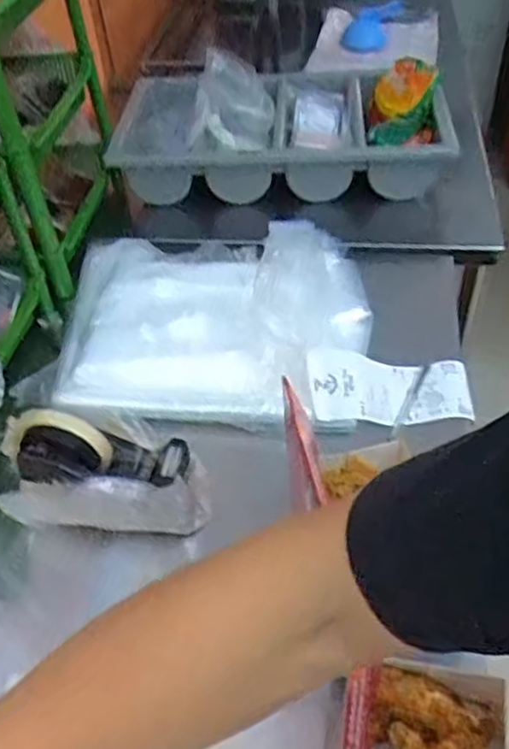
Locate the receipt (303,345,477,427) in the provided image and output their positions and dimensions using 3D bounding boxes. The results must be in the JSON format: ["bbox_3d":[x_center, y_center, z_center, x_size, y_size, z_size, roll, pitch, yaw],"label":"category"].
[{"bbox_3d":[0.147,0.015,0.730,0.180,0.033,0.080,4,44,-12],"label":"receipt"}]

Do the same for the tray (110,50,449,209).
[{"bbox_3d":[0.043,-0.416,1.076,0.521,0.122,0.295,-3,46,1],"label":"tray"}]

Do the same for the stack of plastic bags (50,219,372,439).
[{"bbox_3d":[-0.049,-0.095,0.832,0.373,0.065,0.366,1,46,6],"label":"stack of plastic bags"}]

